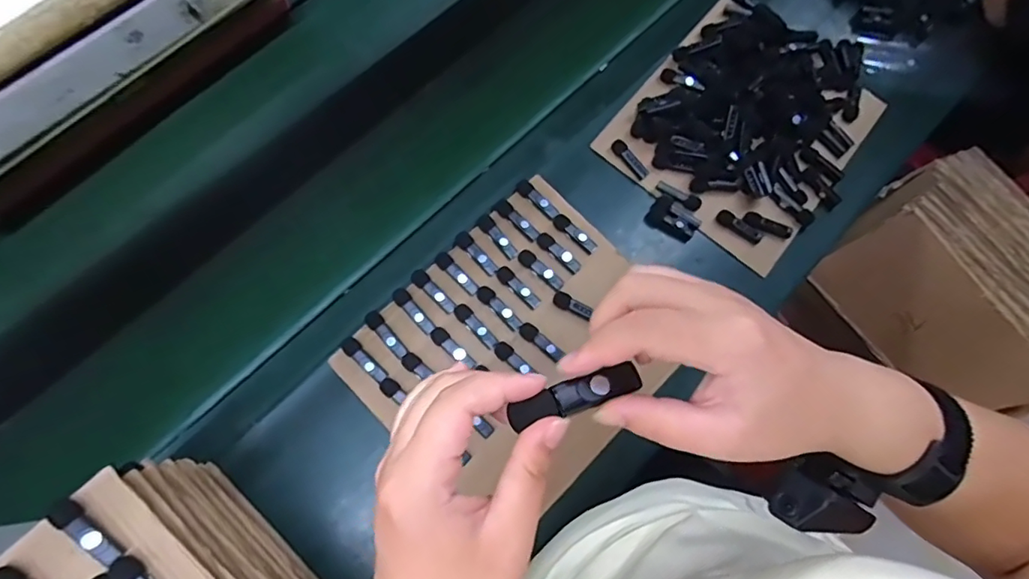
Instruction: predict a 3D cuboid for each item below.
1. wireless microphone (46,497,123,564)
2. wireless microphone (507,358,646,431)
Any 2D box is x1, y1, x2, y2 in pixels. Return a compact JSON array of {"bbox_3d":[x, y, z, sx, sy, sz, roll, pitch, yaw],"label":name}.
[{"bbox_3d":[-0.334,0.187,0.410,0.066,0.013,0.017,41,76,11],"label":"wireless microphone"},{"bbox_3d":[0.030,0.049,0.244,0.061,0.012,0.015,-14,73,-19],"label":"wireless microphone"}]

